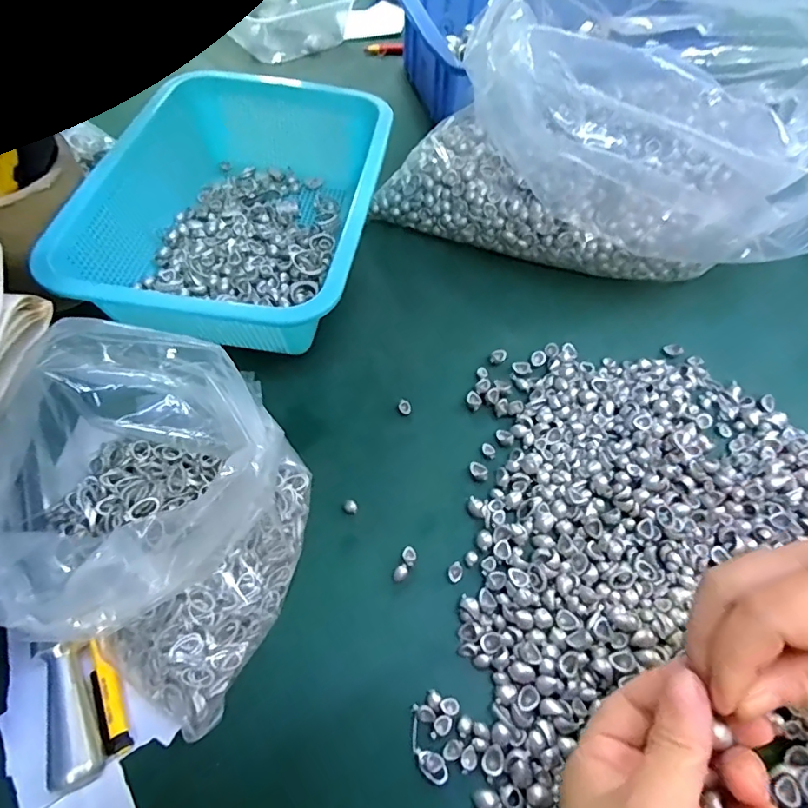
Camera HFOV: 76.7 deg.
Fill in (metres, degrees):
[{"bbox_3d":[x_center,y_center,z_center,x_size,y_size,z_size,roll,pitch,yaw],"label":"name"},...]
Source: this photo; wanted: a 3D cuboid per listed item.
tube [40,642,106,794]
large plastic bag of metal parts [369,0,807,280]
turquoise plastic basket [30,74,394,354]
[{"bbox_3d":[-0.157,0.146,0.240,0.019,0.016,0.061,-23,64,-17],"label":"tube"},{"bbox_3d":[0.168,-0.220,0.403,0.345,0.156,0.201,14,60,3],"label":"large plastic bag of metal parts"},{"bbox_3d":[-0.132,-0.158,0.406,0.212,0.066,0.244,16,60,4],"label":"turquoise plastic basket"}]

